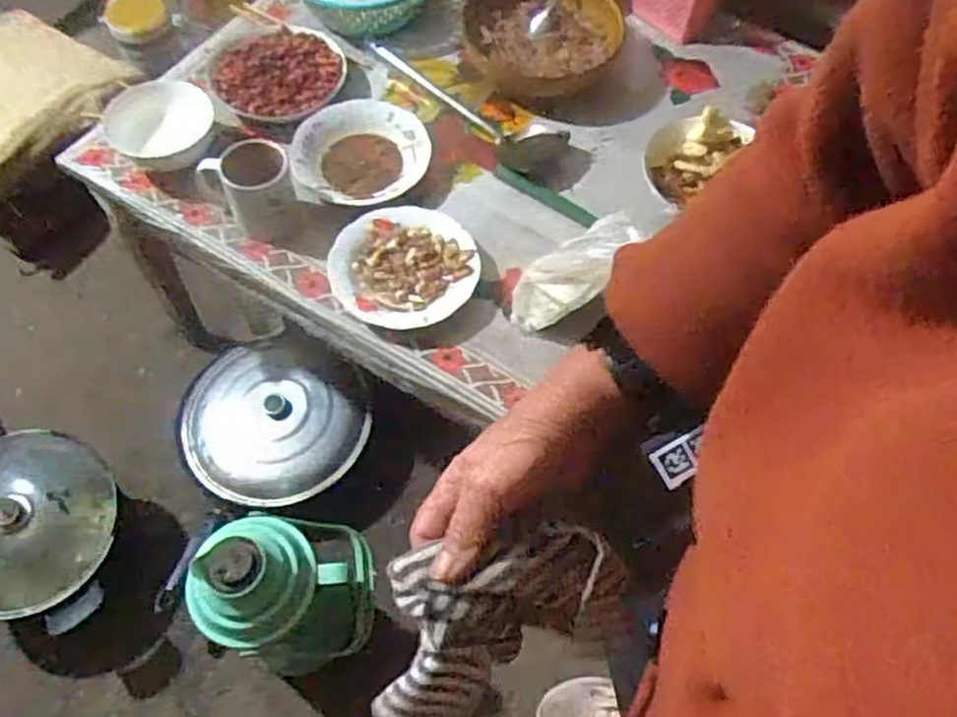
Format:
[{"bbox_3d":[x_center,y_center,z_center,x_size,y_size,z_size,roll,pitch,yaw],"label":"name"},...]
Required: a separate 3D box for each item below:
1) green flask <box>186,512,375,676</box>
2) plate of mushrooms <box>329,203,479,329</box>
[{"bbox_3d":[-0.230,0.308,0.972,0.159,0.372,0.181,11,63,5],"label":"green flask"},{"bbox_3d":[-0.085,-0.106,0.879,0.169,0.035,0.174,1,61,-1],"label":"plate of mushrooms"}]

